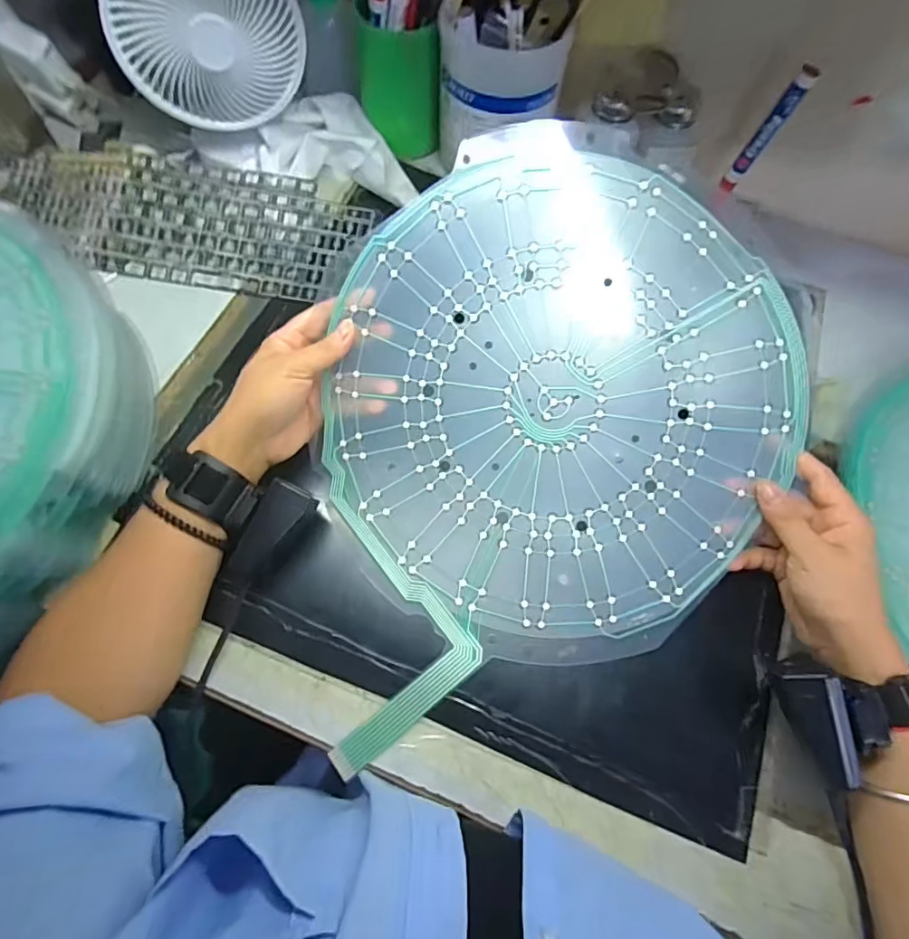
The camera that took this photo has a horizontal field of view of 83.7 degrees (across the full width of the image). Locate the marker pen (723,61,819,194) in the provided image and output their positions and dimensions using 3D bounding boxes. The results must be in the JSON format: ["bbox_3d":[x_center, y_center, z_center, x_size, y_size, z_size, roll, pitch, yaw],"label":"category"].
[{"bbox_3d":[0.271,-0.292,0.444,0.019,0.115,0.014,36,70,11],"label":"marker pen"}]

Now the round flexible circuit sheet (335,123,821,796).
[{"bbox_3d":[0.060,-0.038,0.347,0.356,0.076,0.384,-13,92,4],"label":"round flexible circuit sheet"}]

